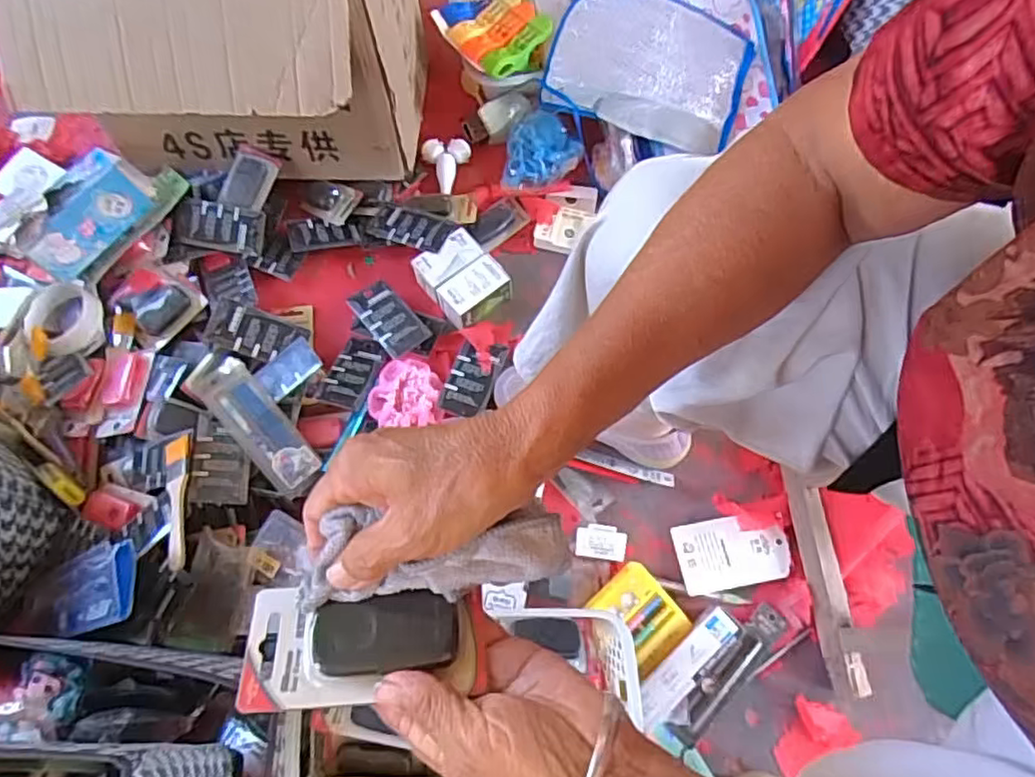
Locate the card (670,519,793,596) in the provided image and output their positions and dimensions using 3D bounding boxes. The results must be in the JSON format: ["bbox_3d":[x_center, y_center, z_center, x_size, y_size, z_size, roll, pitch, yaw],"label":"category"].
[{"bbox_3d":[0.242,0.183,0.726,0.123,0.006,0.076,-10,72,-1],"label":"card"}]

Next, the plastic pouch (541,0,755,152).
[{"bbox_3d":[0.177,-0.436,0.874,0.255,0.062,0.200,18,71,8],"label":"plastic pouch"}]

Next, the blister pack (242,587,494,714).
[{"bbox_3d":[-0.073,0.116,0.301,0.108,0.026,0.052,-7,70,-1],"label":"blister pack"}]

